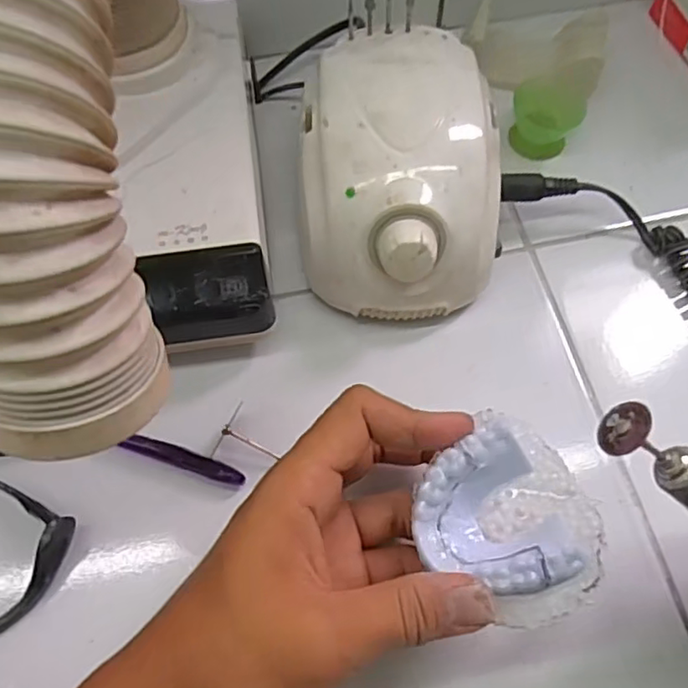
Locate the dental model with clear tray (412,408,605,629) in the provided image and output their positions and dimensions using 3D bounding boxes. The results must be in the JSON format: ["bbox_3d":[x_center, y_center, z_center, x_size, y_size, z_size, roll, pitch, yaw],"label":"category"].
[{"bbox_3d":[0.066,0.069,0.243,0.064,0.024,0.072,-40,69,-17],"label":"dental model with clear tray"}]

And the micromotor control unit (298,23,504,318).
[{"bbox_3d":[0.031,-0.088,0.330,0.102,0.083,0.133,2,64,2],"label":"micromotor control unit"}]

